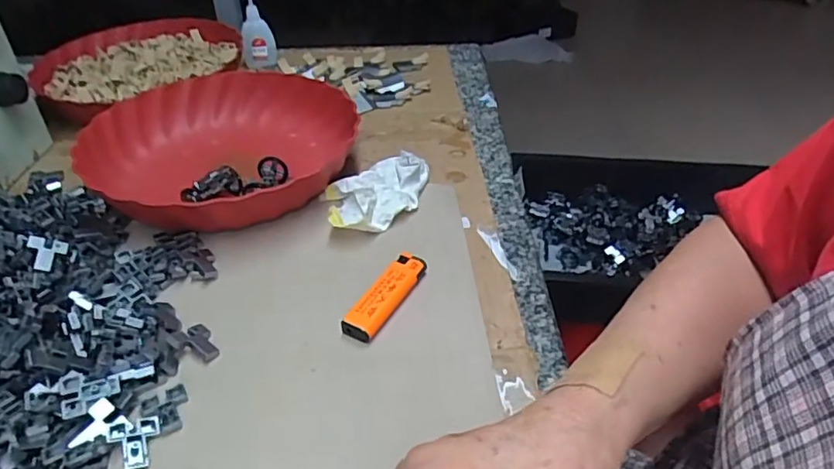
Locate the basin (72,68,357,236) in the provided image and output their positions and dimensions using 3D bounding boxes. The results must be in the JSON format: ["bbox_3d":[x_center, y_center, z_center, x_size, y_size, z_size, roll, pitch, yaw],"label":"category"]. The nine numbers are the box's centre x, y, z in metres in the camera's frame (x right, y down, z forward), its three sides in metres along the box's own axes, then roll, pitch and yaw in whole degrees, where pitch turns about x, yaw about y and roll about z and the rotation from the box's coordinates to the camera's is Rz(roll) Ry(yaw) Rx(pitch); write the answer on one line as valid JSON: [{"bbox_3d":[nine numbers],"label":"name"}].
[{"bbox_3d":[-0.174,-0.082,0.547,0.232,0.062,0.222,2,36,-1],"label":"basin"}]

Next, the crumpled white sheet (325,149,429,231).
[{"bbox_3d":[-0.033,-0.039,0.505,0.114,0.022,0.067,-24,44,-32],"label":"crumpled white sheet"}]

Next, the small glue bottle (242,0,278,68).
[{"bbox_3d":[-0.220,-0.276,0.805,0.045,0.083,0.030,-6,37,-12],"label":"small glue bottle"}]

